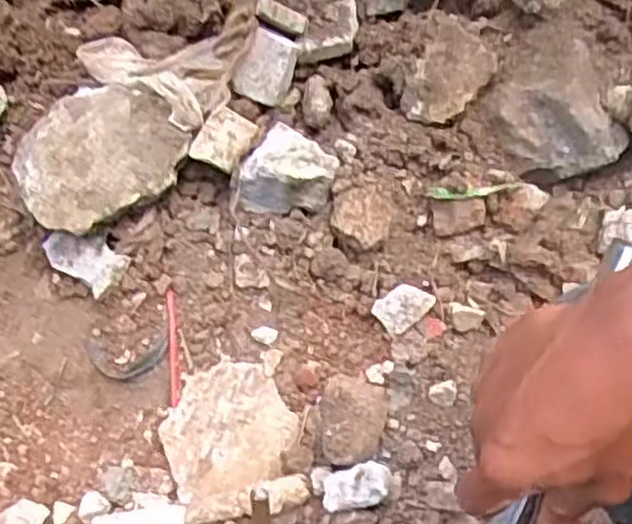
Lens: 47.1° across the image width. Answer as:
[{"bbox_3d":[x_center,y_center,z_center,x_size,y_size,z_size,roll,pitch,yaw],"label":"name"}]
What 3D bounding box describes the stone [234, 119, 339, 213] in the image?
[{"bbox_3d":[-0.033,-0.115,0.888,0.114,0.074,0.074,2,47,5],"label":"stone"}]

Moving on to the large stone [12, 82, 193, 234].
[{"bbox_3d":[-0.259,-0.124,0.869,0.187,0.080,0.145,-25,88,-16],"label":"large stone"}]

